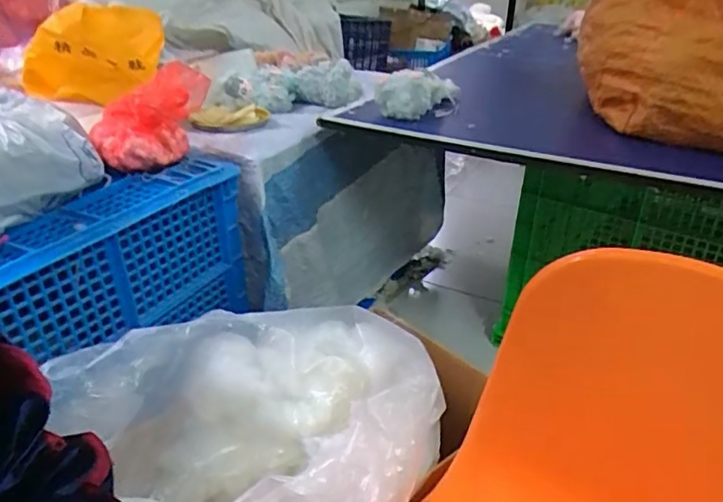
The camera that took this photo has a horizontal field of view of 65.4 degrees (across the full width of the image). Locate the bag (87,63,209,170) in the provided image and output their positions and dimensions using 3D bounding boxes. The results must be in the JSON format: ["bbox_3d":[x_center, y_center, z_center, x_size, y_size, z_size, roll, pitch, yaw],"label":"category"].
[{"bbox_3d":[-0.295,-0.196,0.805,0.107,0.101,0.178,10,30,17],"label":"bag"}]

